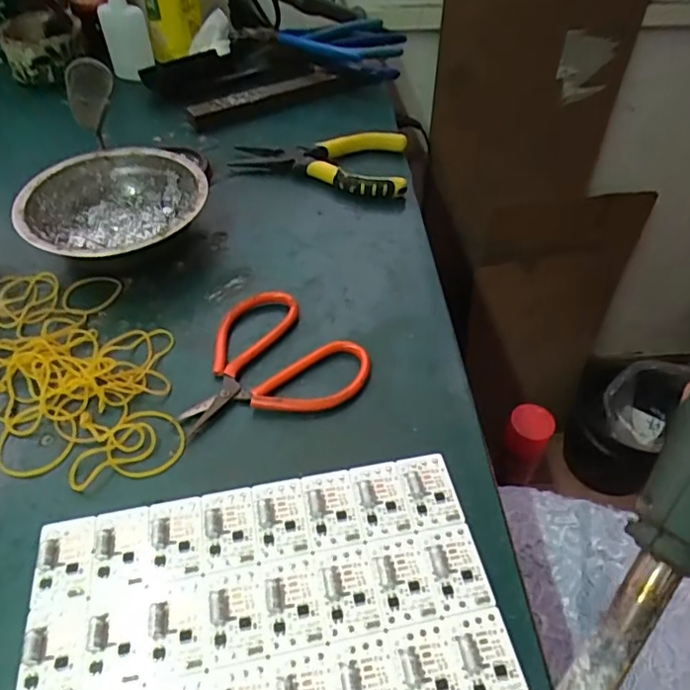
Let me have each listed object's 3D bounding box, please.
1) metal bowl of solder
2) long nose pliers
[{"bbox_3d":[-0.161,-0.092,0.407,0.125,0.044,0.119,1,48,-1],"label":"metal bowl of solder"},{"bbox_3d":[-0.021,-0.155,0.473,0.144,0.028,0.065,4,48,1],"label":"long nose pliers"}]

